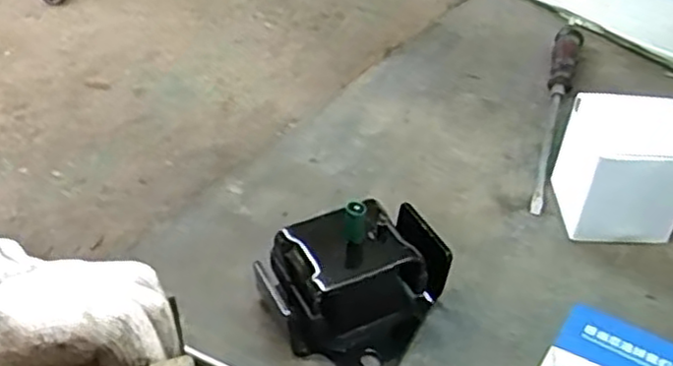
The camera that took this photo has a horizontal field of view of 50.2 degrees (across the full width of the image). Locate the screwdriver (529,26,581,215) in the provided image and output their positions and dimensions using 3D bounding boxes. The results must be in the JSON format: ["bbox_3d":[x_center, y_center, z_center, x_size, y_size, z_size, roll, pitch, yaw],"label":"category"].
[{"bbox_3d":[0.181,-0.065,0.603,0.023,0.023,0.246,14,46,15],"label":"screwdriver"}]

